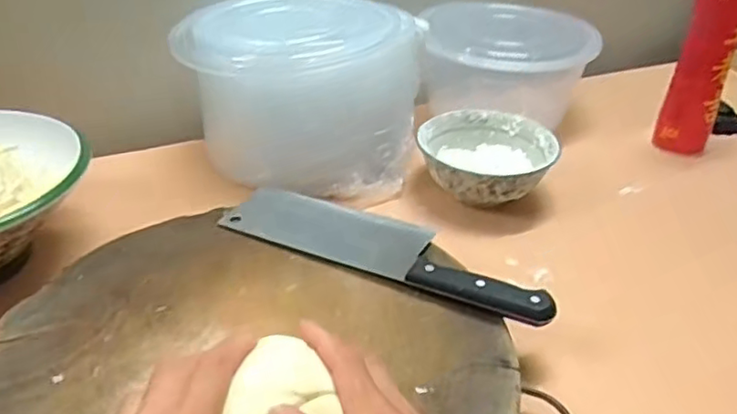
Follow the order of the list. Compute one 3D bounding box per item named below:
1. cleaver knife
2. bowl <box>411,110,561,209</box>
[{"bbox_3d":[0.012,0.029,0.521,0.286,0.017,0.072,16,37,21],"label":"cleaver knife"},{"bbox_3d":[0.125,-0.047,0.671,0.136,0.061,0.137,1,34,0],"label":"bowl"}]

